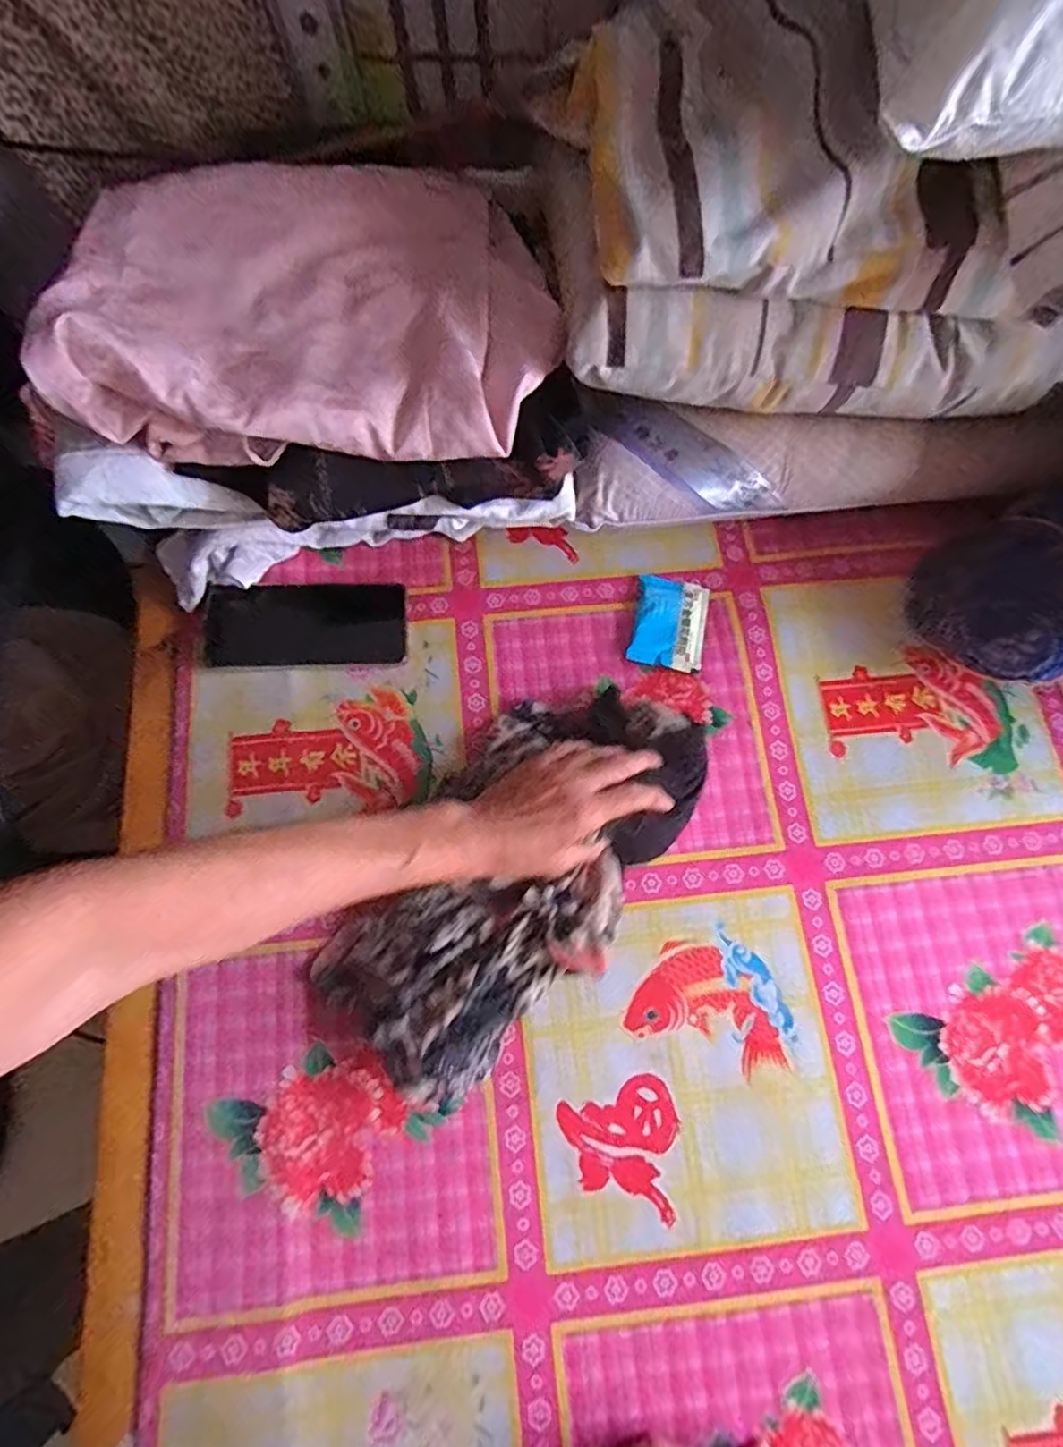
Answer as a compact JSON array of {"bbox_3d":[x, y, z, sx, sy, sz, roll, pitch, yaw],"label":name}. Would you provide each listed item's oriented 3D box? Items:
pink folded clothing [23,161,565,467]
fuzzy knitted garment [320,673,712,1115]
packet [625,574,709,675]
[{"bbox_3d":[-0.149,-0.319,0.463,0.336,0.069,0.259,2,74,0],"label":"pink folded clothing"},{"bbox_3d":[-0.009,0.103,0.480,0.165,0.049,0.324,38,76,10],"label":"fuzzy knitted garment"},{"bbox_3d":[0.122,-0.089,0.563,0.062,0.009,0.085,14,75,4],"label":"packet"}]

